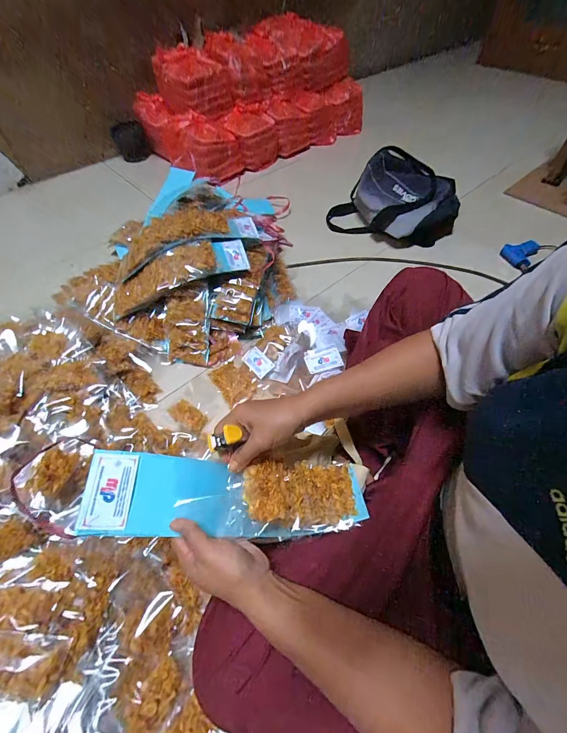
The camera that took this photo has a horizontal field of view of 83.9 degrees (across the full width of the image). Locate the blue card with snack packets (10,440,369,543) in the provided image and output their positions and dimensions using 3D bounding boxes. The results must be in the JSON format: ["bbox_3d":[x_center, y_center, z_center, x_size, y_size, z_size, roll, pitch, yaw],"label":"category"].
[{"bbox_3d":[-0.072,0.137,0.345,0.354,0.032,0.088,9,52,-19],"label":"blue card with snack packets"}]

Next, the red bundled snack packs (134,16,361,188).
[{"bbox_3d":[-0.096,-0.975,1.148,0.786,0.308,0.367,-31,60,-20],"label":"red bundled snack packs"}]

